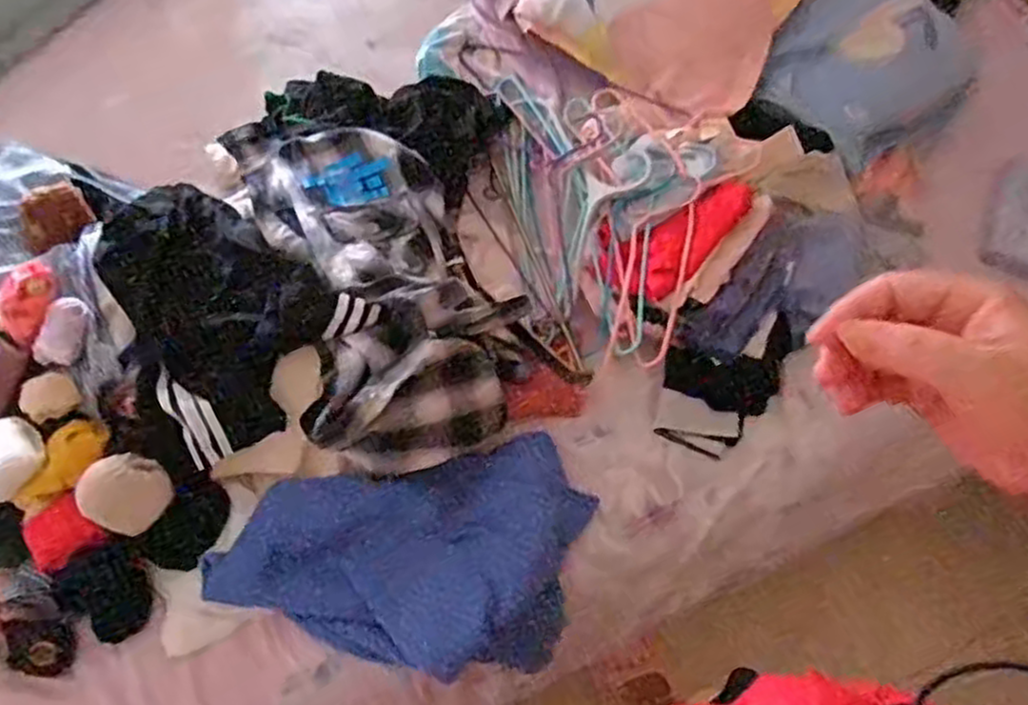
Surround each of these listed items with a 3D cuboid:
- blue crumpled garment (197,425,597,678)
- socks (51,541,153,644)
[{"bbox_3d":[-0.109,0.221,0.915,0.387,0.050,0.307,27,77,-7],"label":"blue crumpled garment"},{"bbox_3d":[-0.449,0.265,0.833,0.083,0.041,0.099,-40,74,-17],"label":"socks"}]

